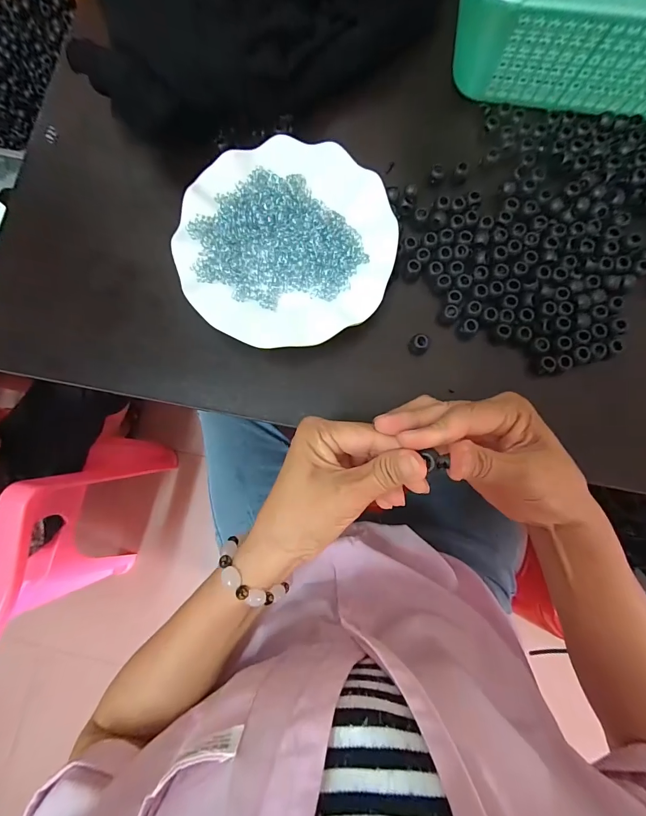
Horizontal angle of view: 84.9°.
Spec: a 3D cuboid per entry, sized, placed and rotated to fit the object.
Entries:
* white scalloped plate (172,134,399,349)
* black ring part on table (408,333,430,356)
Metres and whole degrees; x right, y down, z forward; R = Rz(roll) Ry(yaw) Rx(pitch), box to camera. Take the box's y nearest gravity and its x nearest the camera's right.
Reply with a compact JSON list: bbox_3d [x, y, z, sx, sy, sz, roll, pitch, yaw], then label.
[{"bbox_3d":[-0.031,-0.141,0.315,0.179,0.033,0.178,0,83,2],"label":"white scalloped plate"},{"bbox_3d":[0.082,-0.054,0.306,0.016,0.020,0.017,0,83,2],"label":"black ring part on table"}]

